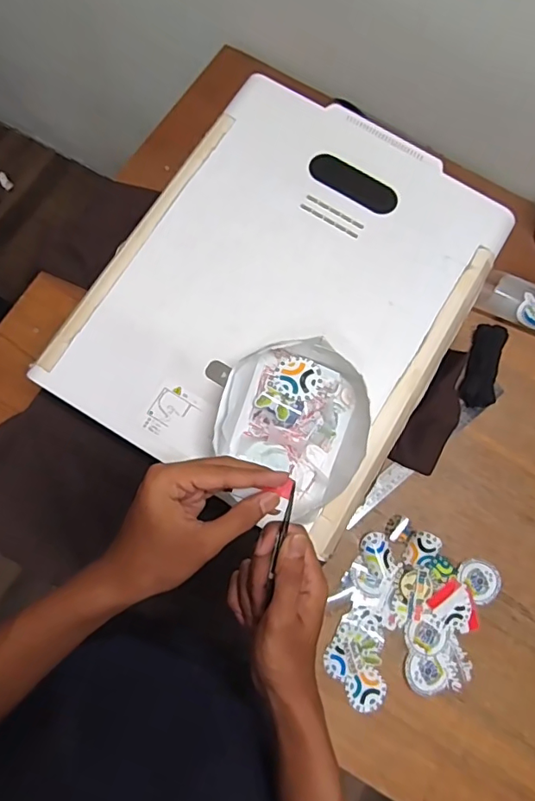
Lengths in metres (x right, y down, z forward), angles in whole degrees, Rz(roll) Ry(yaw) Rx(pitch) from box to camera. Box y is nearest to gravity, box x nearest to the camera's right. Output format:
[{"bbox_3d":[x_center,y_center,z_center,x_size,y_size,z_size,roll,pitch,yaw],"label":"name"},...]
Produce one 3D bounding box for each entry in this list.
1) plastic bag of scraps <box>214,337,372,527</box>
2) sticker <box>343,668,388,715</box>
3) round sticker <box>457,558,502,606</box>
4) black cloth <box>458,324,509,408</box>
[{"bbox_3d":[0.028,0.029,0.550,0.155,0.052,0.179,21,77,3],"label":"plastic bag of scraps"},{"bbox_3d":[0.128,0.381,0.667,0.053,0.005,0.050,1,76,-2],"label":"sticker"},{"bbox_3d":[0.295,0.247,0.700,0.051,0.005,0.058,-35,74,-6],"label":"round sticker"},{"bbox_3d":[0.327,-0.054,0.761,0.050,0.015,0.128,18,76,2],"label":"black cloth"}]

